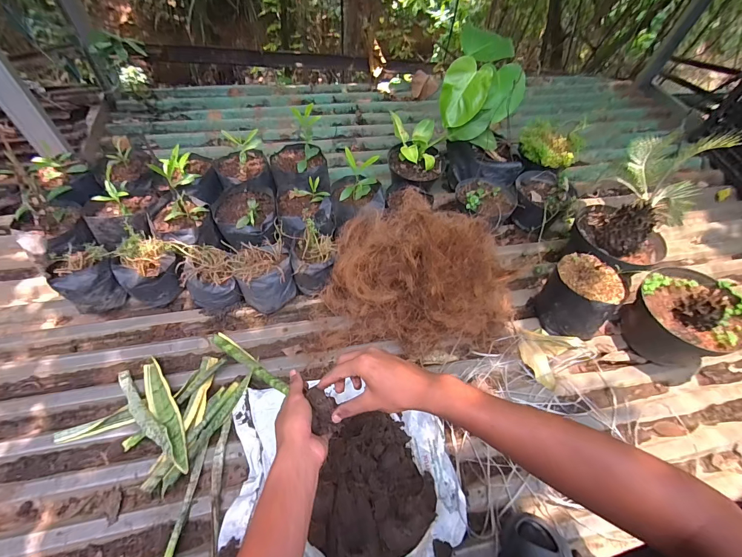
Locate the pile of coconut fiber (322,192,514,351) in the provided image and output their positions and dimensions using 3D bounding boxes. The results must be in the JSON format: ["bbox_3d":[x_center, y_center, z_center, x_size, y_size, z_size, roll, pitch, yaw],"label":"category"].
[{"bbox_3d":[0.126,-0.017,0.824,0.428,0.222,0.315,7,56,-3],"label":"pile of coconut fiber"}]

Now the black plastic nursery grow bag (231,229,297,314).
[{"bbox_3d":[-0.262,-0.011,0.870,0.132,0.115,0.155,-19,61,-19],"label":"black plastic nursery grow bag"}]

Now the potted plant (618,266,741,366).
[{"bbox_3d":[0.720,0.090,0.828,0.178,0.183,0.209,-10,59,-14],"label":"potted plant"}]

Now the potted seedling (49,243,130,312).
[{"bbox_3d":[-0.657,0.011,0.834,0.115,0.135,0.115,-22,62,-21],"label":"potted seedling"}]

